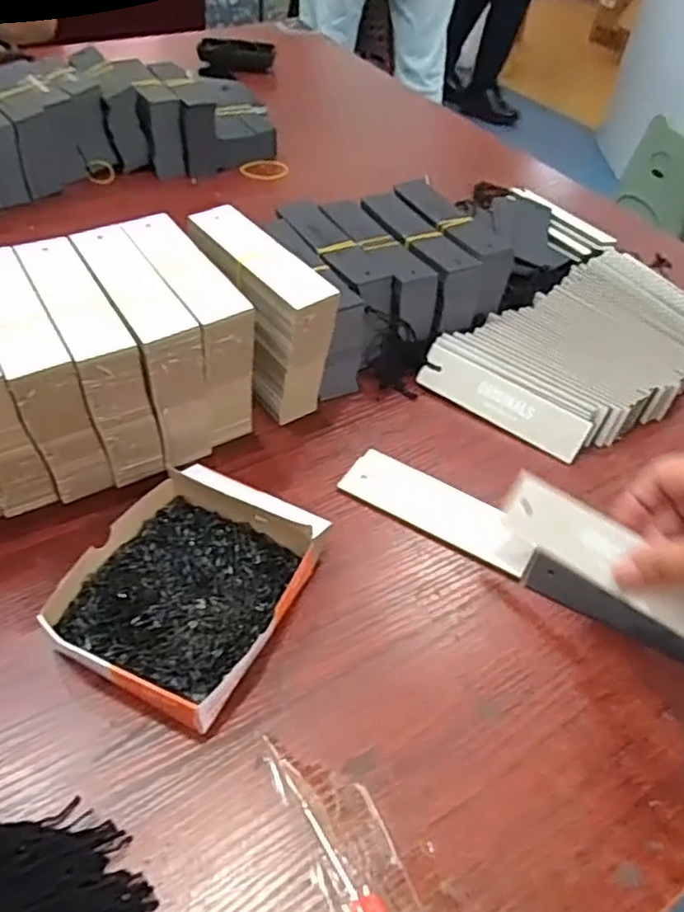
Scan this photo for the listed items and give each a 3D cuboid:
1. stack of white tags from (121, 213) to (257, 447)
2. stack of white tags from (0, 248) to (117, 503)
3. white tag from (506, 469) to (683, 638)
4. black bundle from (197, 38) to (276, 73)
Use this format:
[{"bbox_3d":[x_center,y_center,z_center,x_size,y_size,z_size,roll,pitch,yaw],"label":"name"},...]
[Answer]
[{"bbox_3d":[-0.098,-0.086,0.448,0.042,0.105,0.125,-22,51,-23],"label":"stack of white tags"},{"bbox_3d":[-0.187,-0.051,0.402,0.034,0.095,0.123,-24,52,-24],"label":"stack of white tags"},{"bbox_3d":[0.143,0.052,0.346,0.129,0.008,0.034,34,88,29],"label":"white tag"},{"bbox_3d":[-0.153,-0.581,0.961,0.113,0.033,0.042,8,47,1],"label":"black bundle"}]

